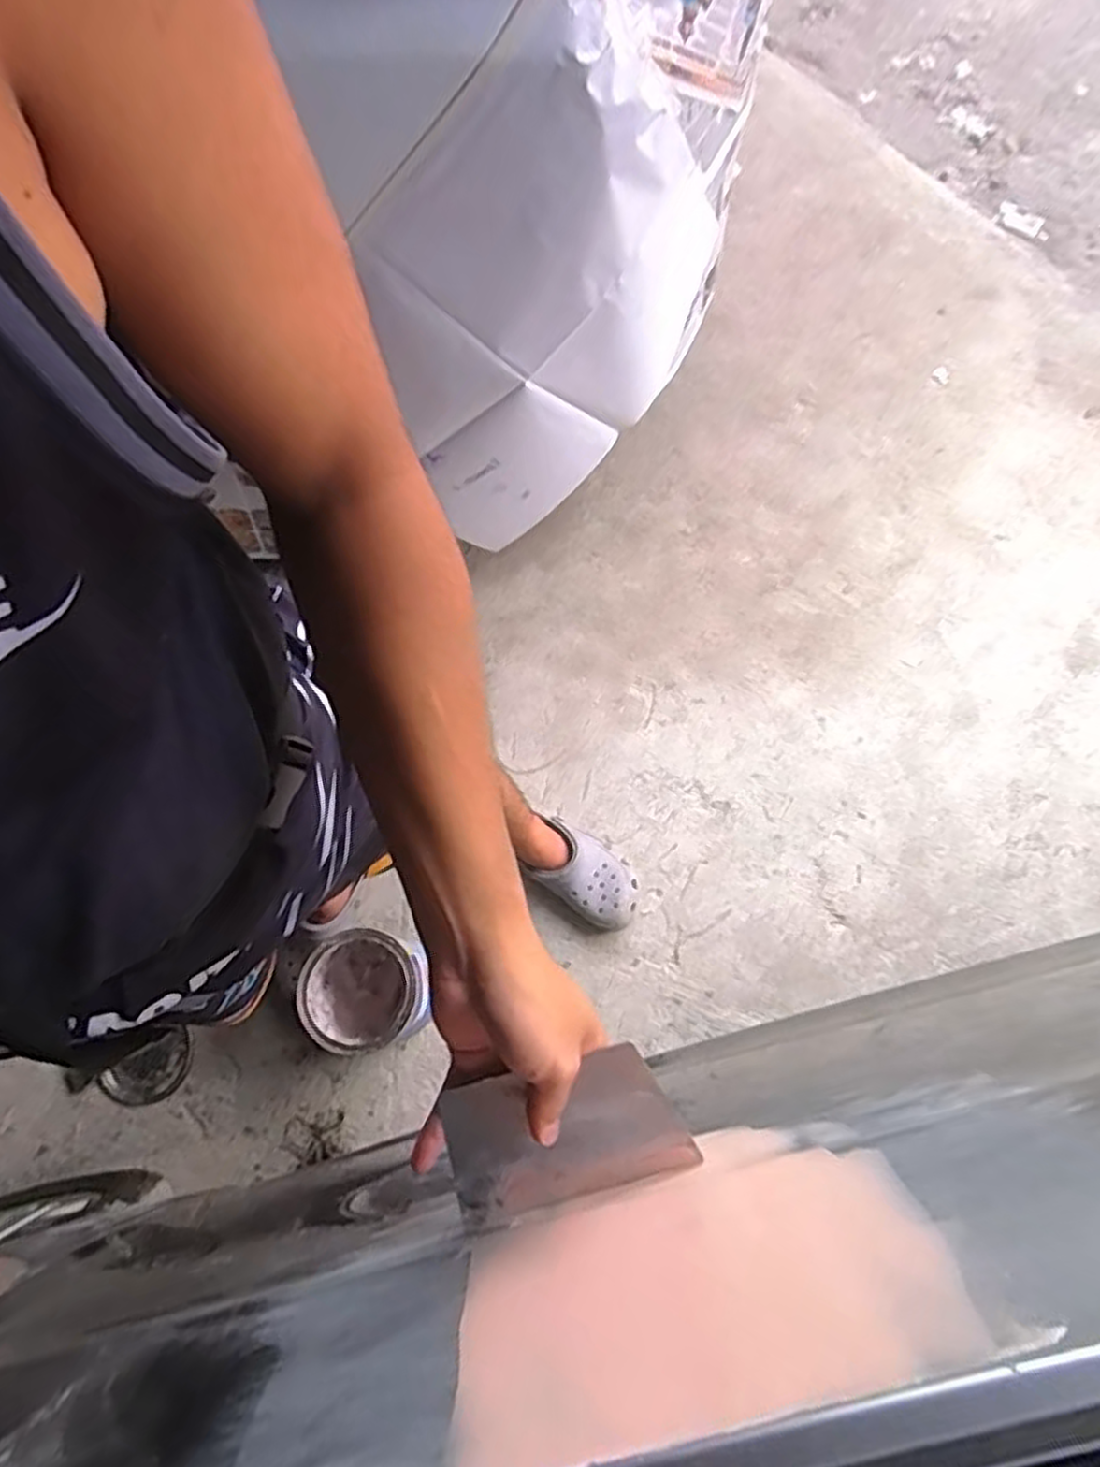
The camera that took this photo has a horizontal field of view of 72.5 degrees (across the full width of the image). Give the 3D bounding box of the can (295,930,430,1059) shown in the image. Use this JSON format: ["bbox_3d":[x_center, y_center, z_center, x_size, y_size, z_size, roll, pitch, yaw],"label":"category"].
[{"bbox_3d":[-0.270,0.392,1.147,0.163,0.227,0.162,-1,74,2],"label":"can"}]

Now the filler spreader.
[{"bbox_3d":[0.006,0.233,0.432,0.138,0.005,0.099,-18,106,3],"label":"filler spreader"}]

